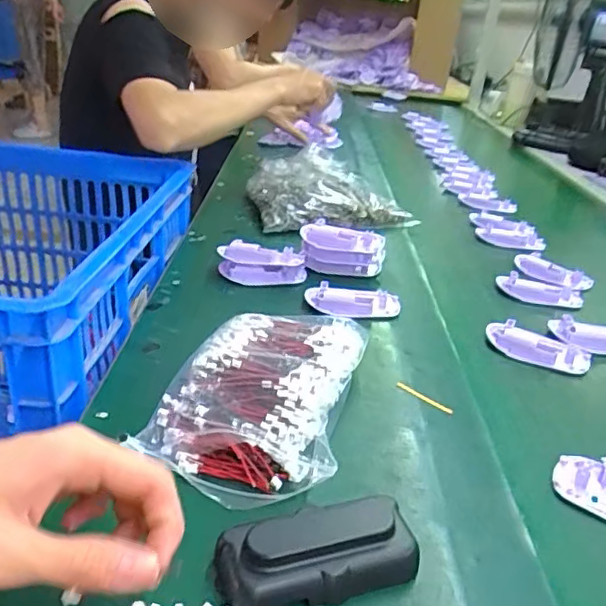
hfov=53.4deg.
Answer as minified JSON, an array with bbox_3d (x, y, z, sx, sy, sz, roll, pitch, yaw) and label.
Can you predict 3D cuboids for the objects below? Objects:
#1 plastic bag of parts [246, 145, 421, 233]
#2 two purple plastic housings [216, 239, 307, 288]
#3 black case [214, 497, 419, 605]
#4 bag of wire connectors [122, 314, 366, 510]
[{"bbox_3d":[0.041,-0.173,0.904,0.228,0.086,0.169,-2,27,-14],"label":"plastic bag of parts"},{"bbox_3d":[-0.047,-0.044,0.682,0.100,0.036,0.061,4,27,-4],"label":"two purple plastic housings"},{"bbox_3d":[0.008,0.135,0.327,0.105,0.028,0.045,-6,28,-19],"label":"black case"},{"bbox_3d":[-0.026,0.066,0.456,0.133,0.043,0.190,11,27,14],"label":"bag of wire connectors"}]

